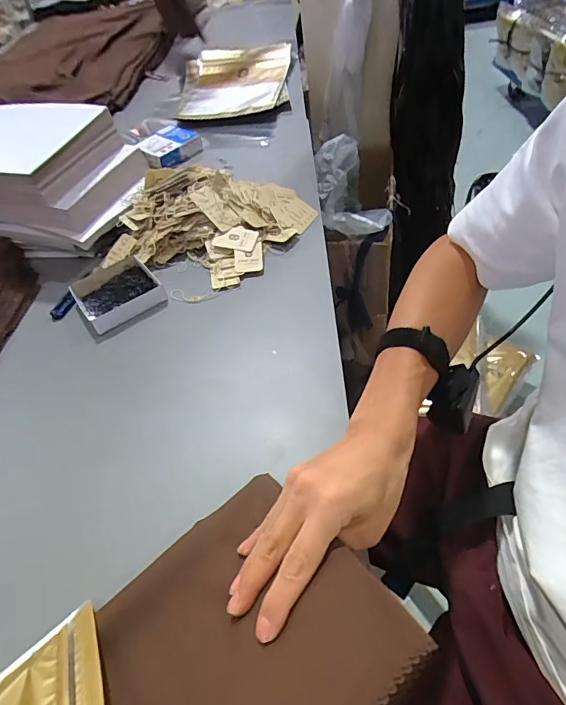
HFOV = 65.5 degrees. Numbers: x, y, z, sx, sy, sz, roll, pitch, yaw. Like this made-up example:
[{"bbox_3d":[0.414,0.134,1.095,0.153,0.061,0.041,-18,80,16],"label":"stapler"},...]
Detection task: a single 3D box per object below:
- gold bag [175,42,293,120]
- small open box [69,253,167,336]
[{"bbox_3d":[-0.136,-0.707,1.134,0.289,0.043,0.407,-1,49,8],"label":"gold bag"},{"bbox_3d":[-0.233,-0.085,0.620,0.105,0.030,0.113,-31,52,-17],"label":"small open box"}]

